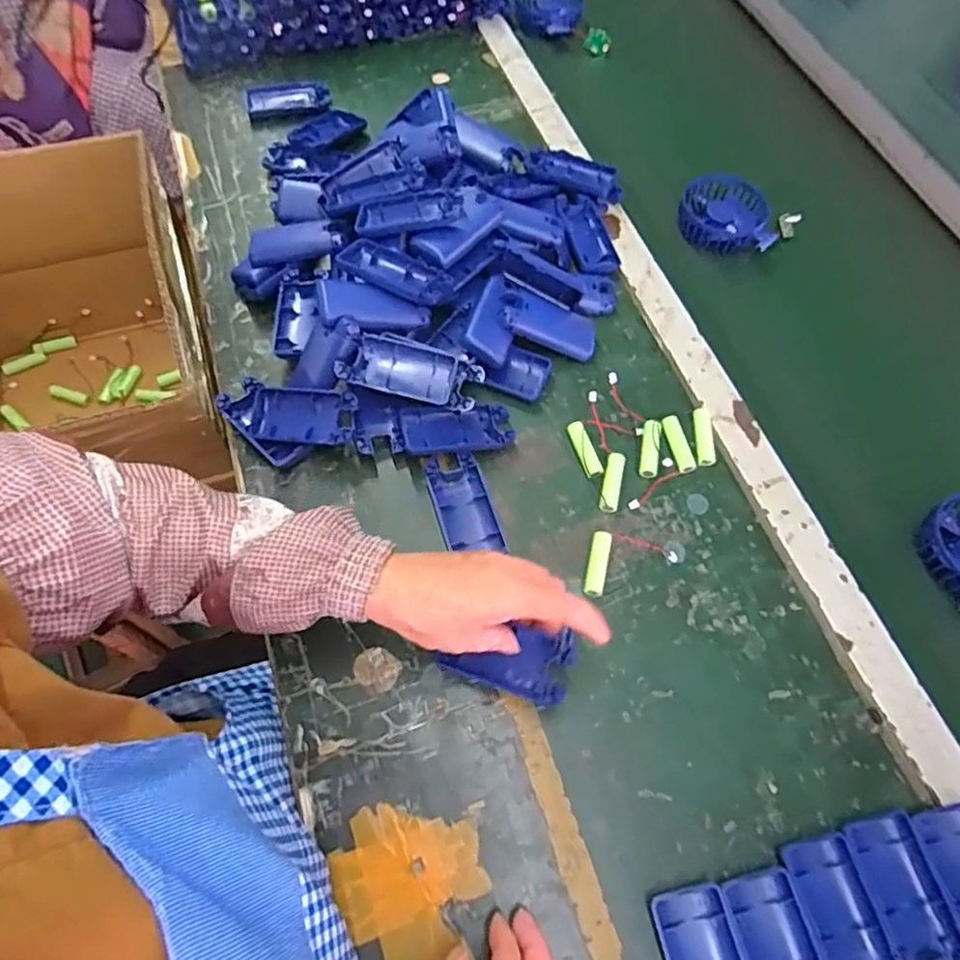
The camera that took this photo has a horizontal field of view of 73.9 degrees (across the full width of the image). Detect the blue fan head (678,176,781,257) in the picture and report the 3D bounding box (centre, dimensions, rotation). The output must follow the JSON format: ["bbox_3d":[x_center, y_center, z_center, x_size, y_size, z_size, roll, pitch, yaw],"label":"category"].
[{"bbox_3d":[0.260,-0.277,0.676,0.086,0.032,0.088,1,64,-1],"label":"blue fan head"}]

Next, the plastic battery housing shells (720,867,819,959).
[{"bbox_3d":[0.182,0.293,0.386,0.046,0.019,0.093,-8,64,-7],"label":"plastic battery housing shells"}]

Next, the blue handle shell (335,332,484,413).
[{"bbox_3d":[-0.056,-0.089,0.533,0.111,0.034,0.050,13,63,4],"label":"blue handle shell"}]

